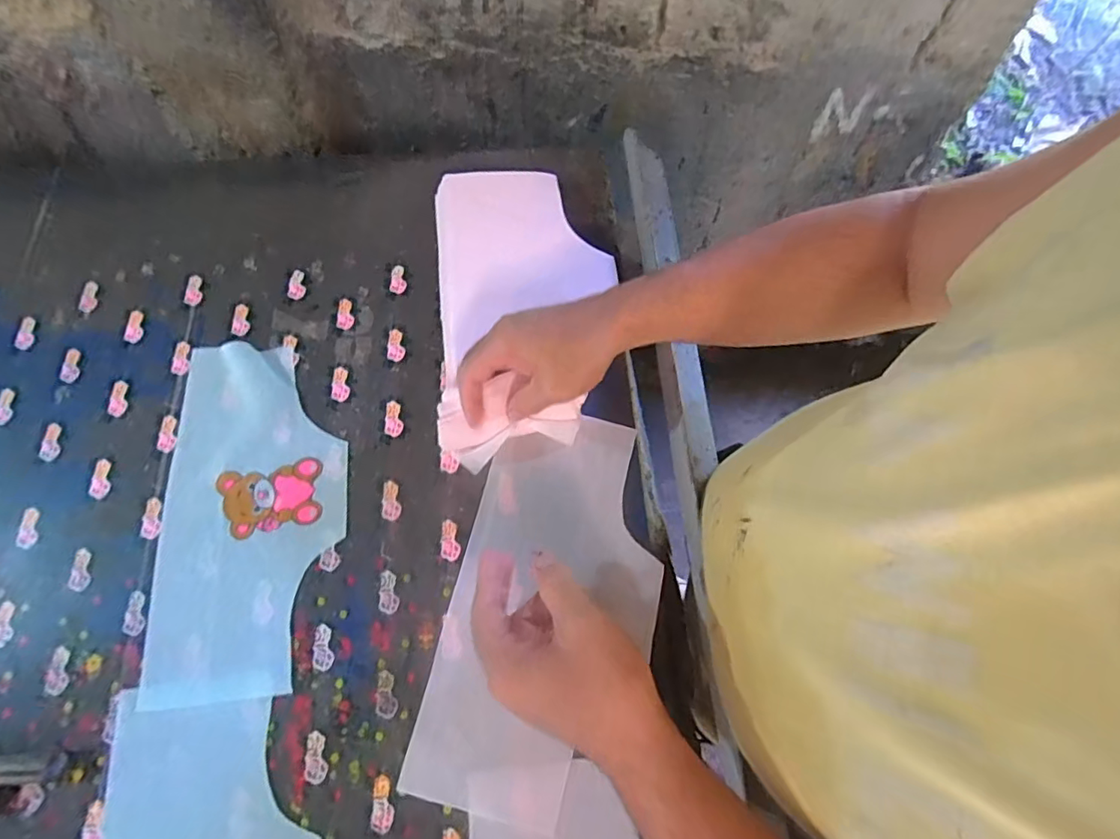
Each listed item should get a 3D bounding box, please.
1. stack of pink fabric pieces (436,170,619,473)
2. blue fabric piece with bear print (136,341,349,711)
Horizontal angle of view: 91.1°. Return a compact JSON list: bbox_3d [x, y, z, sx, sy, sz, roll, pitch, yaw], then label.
[{"bbox_3d":[-0.040,-0.116,0.531,0.175,0.043,0.312,2,66,0],"label":"stack of pink fabric pieces"},{"bbox_3d":[-0.263,0.072,0.473,0.150,0.007,0.299,-5,70,-3],"label":"blue fabric piece with bear print"}]

